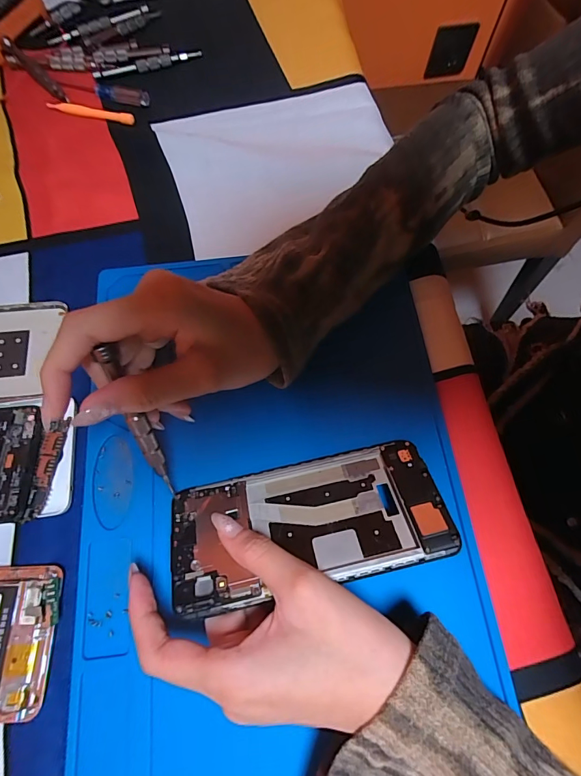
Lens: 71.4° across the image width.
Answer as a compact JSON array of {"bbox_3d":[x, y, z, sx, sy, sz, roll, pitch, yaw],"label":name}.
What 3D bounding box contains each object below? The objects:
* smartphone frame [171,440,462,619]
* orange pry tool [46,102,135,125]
[{"bbox_3d":[0.009,0.072,0.225,0.147,0.005,0.071,-12,47,-4],"label":"smartphone frame"},{"bbox_3d":[-0.181,-0.249,0.364,0.084,0.005,0.015,14,70,6],"label":"orange pry tool"}]

